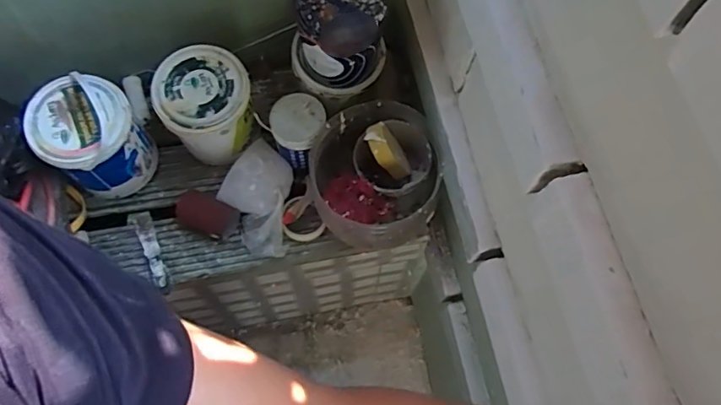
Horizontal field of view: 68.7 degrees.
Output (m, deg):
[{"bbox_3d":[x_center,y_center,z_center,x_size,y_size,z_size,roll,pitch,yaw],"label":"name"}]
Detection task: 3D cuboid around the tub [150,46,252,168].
[{"bbox_3d":[-0.301,-0.186,1.049,0.167,0.184,0.152,1,66,-2],"label":"tub"}]

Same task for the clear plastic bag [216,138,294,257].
[{"bbox_3d":[-0.214,-0.023,1.054,0.144,0.090,0.234,2,66,-1],"label":"clear plastic bag"}]

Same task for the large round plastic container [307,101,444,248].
[{"bbox_3d":[0.024,-0.049,1.000,0.223,0.169,0.233,-6,66,-5],"label":"large round plastic container"}]

